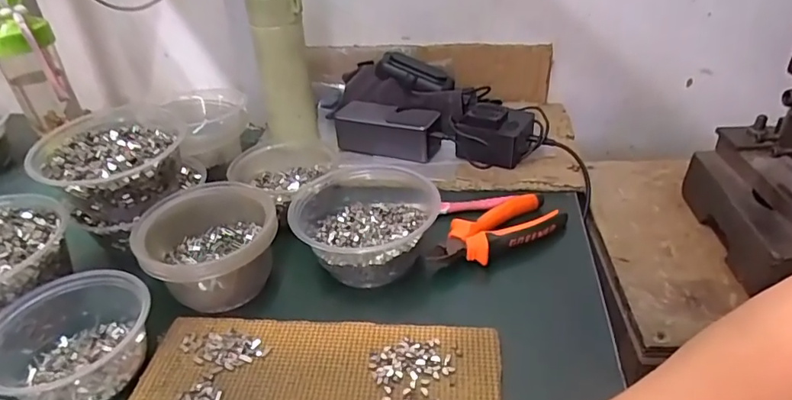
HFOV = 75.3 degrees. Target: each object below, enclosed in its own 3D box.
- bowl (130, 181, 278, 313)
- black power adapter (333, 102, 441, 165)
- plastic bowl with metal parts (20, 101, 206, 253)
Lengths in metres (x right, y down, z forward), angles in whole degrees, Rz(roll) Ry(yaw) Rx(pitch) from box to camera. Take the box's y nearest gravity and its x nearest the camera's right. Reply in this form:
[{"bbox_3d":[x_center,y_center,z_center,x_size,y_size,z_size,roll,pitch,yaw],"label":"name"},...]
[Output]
[{"bbox_3d":[-0.162,0.044,0.459,0.111,0.066,0.109,-2,34,1],"label":"bowl"},{"bbox_3d":[-0.007,-0.091,0.655,0.138,0.051,0.053,15,38,25],"label":"black power adapter"},{"bbox_3d":[-0.272,-0.029,0.513,0.134,0.084,0.134,-19,37,-22],"label":"plastic bowl with metal parts"}]

